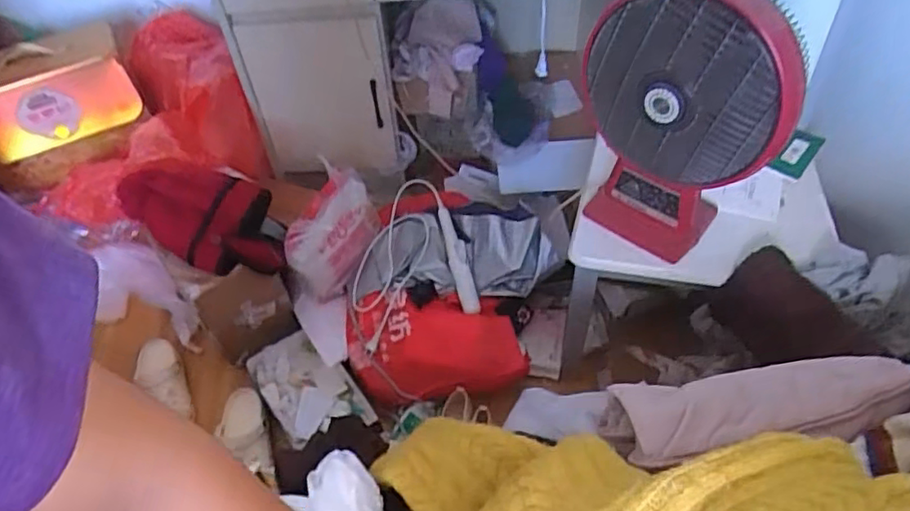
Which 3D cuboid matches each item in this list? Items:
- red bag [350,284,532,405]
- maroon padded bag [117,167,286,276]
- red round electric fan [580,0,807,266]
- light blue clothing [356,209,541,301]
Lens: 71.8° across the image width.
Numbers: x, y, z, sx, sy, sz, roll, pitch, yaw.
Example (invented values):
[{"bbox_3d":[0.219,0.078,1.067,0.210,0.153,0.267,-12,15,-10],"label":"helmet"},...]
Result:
[{"bbox_3d":[-0.045,0.184,1.275,0.364,0.122,0.188,0,50,4],"label":"red bag"},{"bbox_3d":[-0.514,-0.080,1.276,0.367,0.094,0.190,18,91,18],"label":"maroon padded bag"},{"bbox_3d":[0.306,-0.195,0.919,0.153,0.409,0.303,-22,52,-14],"label":"red round electric fan"},{"bbox_3d":[-0.007,0.018,1.327,0.406,0.130,0.189,-3,49,21],"label":"light blue clothing"}]

